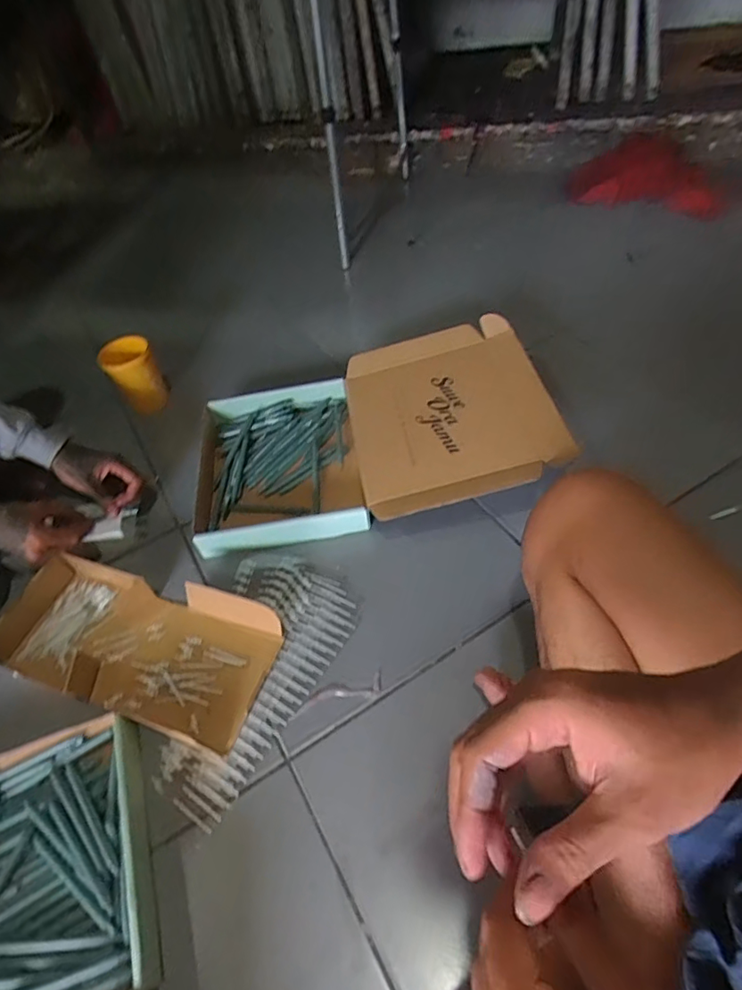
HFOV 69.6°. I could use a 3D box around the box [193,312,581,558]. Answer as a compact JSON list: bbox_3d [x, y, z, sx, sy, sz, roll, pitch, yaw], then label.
[{"bbox_3d":[-0.003,-0.102,0.863,0.569,0.103,0.364,-6,50,4],"label":"box"}]

